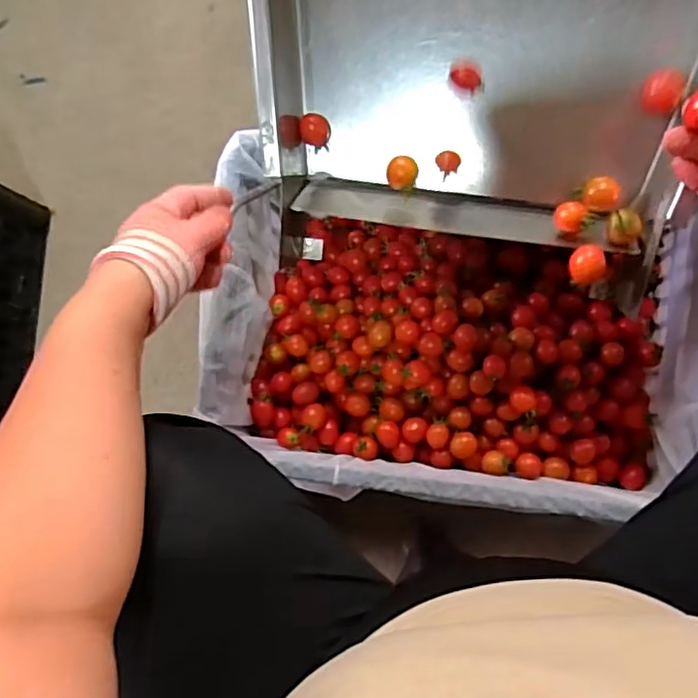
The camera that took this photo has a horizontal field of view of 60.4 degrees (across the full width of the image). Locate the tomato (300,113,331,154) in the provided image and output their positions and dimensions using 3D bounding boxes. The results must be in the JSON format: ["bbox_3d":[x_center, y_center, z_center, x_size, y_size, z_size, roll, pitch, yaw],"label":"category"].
[{"bbox_3d":[-0.030,-0.201,0.556,0.023,0.031,0.028,18,87,10],"label":"tomato"}]

